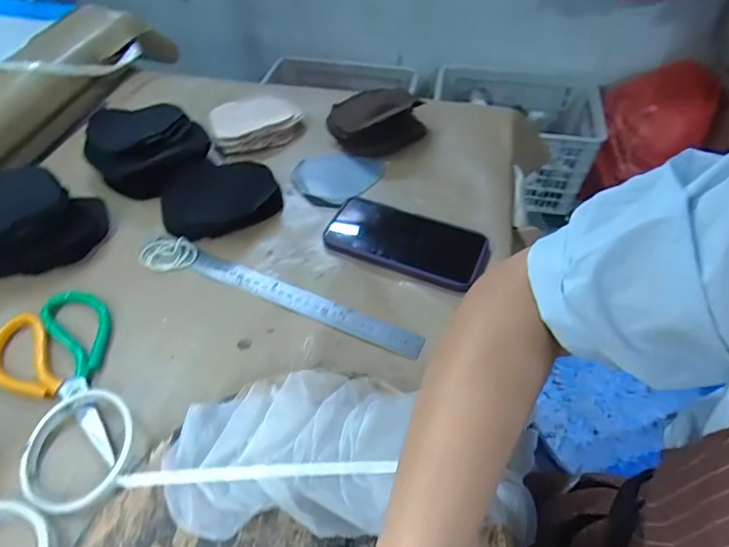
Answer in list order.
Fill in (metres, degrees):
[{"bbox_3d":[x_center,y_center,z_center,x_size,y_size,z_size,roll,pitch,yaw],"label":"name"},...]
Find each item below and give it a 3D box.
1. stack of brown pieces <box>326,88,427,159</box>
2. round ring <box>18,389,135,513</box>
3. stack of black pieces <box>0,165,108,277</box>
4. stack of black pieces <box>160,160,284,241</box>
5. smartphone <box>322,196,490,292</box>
[{"bbox_3d":[0.016,-0.198,0.618,0.128,0.050,0.080,3,51,4],"label":"stack of brown pieces"},{"bbox_3d":[-0.220,0.133,0.360,0.085,0.018,0.085,-1,51,1],"label":"round ring"},{"bbox_3d":[-0.346,-0.046,0.478,0.128,0.067,0.116,-5,51,-3],"label":"stack of black pieces"},{"bbox_3d":[-0.168,-0.091,0.545,0.128,0.029,0.103,-19,53,-14],"label":"stack of black pieces"},{"bbox_3d":[0.045,-0.036,0.505,0.166,0.011,0.084,21,54,18],"label":"smartphone"}]

